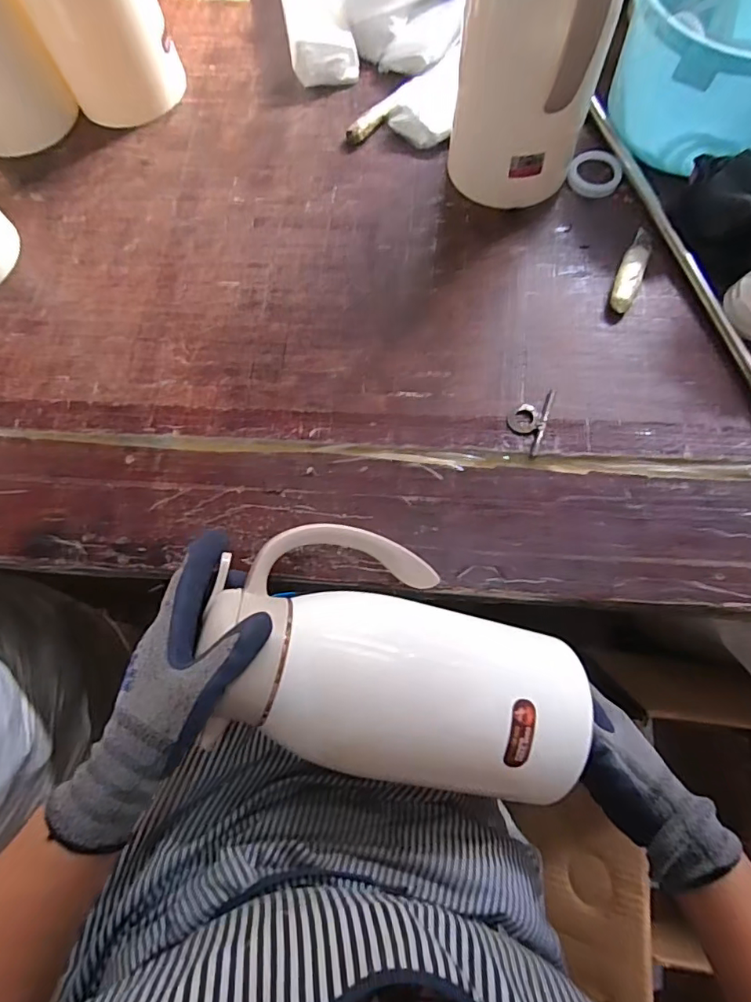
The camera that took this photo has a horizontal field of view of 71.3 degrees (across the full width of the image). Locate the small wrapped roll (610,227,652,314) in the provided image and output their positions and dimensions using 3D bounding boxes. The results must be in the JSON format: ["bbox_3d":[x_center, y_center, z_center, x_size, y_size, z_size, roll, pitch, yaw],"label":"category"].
[{"bbox_3d":[0.272,-0.245,0.552,0.027,0.014,0.113,22,74,8],"label":"small wrapped roll"}]

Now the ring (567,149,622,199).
[{"bbox_3d":[0.249,-0.371,0.594,0.059,0.013,0.060,0,72,1],"label":"ring"}]

